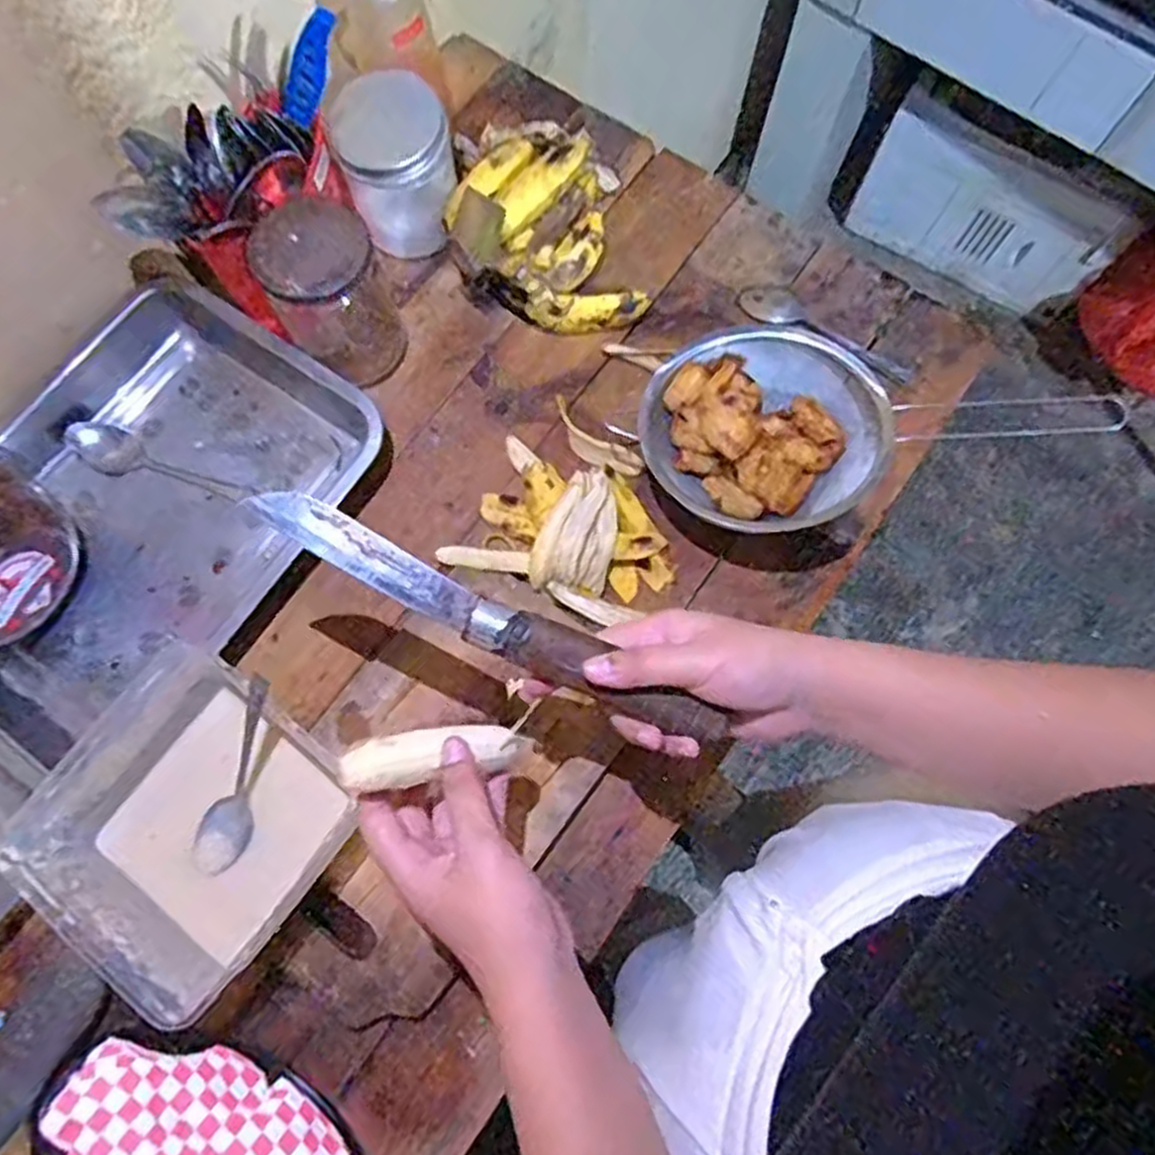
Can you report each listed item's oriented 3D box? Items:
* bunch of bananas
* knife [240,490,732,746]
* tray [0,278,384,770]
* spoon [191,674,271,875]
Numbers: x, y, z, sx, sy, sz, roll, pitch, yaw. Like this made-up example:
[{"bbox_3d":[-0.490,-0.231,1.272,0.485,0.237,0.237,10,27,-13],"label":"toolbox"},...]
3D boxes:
[{"bbox_3d":[-0.032,-0.300,0.639,0.141,0.090,0.192,-10,74,-4],"label":"bunch of bananas"},{"bbox_3d":[-0.044,0.021,0.402,0.261,0.015,0.029,28,75,-1],"label":"knife"},{"bbox_3d":[-0.349,-0.065,0.598,0.271,0.056,0.334,40,77,11],"label":"tray"},{"bbox_3d":[-0.226,0.132,0.524,0.033,0.017,0.142,21,101,5],"label":"spoon"}]

